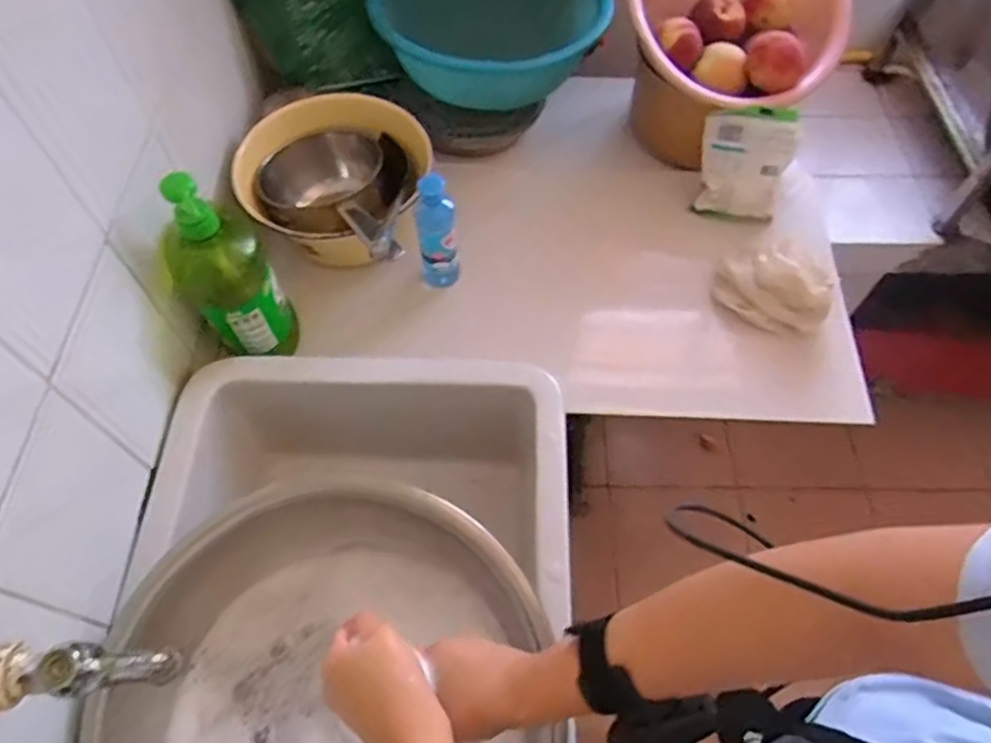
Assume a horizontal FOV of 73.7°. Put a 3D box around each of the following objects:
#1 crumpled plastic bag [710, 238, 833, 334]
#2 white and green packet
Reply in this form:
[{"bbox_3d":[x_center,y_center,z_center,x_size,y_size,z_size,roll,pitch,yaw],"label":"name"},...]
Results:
[{"bbox_3d":[0.342,-0.109,0.808,0.131,0.068,0.089,30,63,16],"label":"crumpled plastic bag"},{"bbox_3d":[0.317,-0.263,0.851,0.110,0.150,0.040,8,34,6],"label":"white and green packet"}]

